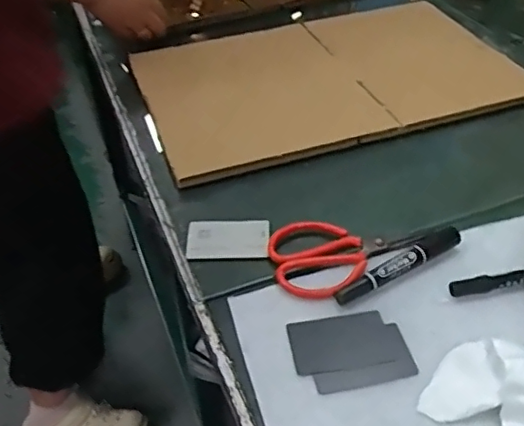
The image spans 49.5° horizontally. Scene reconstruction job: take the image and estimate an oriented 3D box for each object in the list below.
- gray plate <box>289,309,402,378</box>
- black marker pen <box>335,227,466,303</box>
[{"bbox_3d":[0.069,0.113,0.496,0.087,0.004,0.058,-6,40,-6],"label":"gray plate"},{"bbox_3d":[0.132,0.048,0.546,0.145,0.017,0.021,-24,49,-22],"label":"black marker pen"}]

